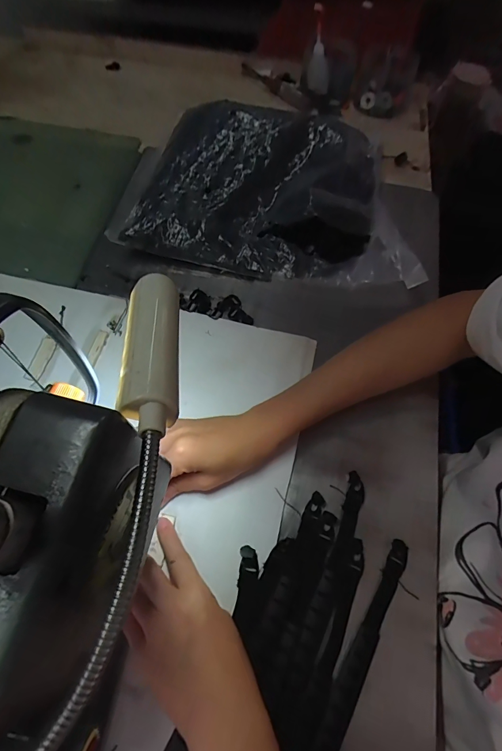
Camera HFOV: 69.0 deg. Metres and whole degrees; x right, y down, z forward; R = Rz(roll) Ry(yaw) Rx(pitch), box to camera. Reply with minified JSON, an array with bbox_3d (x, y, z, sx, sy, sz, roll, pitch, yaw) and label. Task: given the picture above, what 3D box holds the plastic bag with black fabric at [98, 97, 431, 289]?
[{"bbox_3d":[0.034,-0.237,0.456,0.350,0.055,0.248,9,67,3],"label":"plastic bag with black fabric"}]

